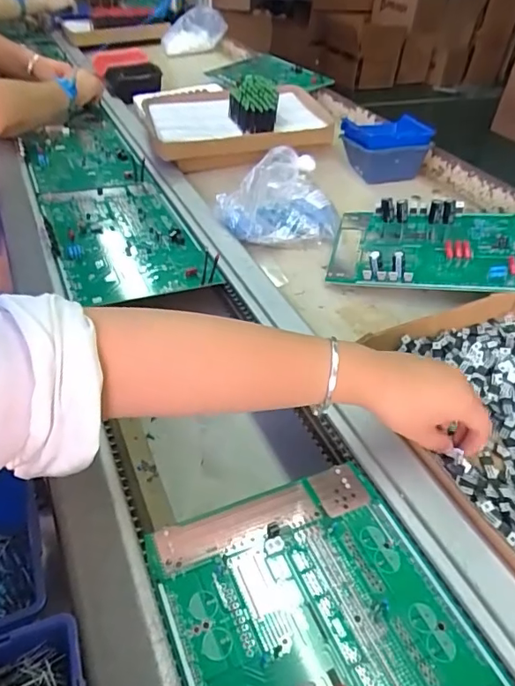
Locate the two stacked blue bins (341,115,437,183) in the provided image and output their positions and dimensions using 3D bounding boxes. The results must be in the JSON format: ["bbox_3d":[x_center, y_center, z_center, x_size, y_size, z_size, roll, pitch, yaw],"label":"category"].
[{"bbox_3d":[0.216,-0.334,0.874,0.126,0.095,0.106,-1,40,-12],"label":"two stacked blue bins"}]

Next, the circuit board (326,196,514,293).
[{"bbox_3d":[0.254,-0.133,0.650,0.316,0.046,0.203,5,41,20],"label":"circuit board"}]

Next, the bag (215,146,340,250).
[{"bbox_3d":[0.036,-0.200,0.712,0.142,0.091,0.130,-20,47,-31],"label":"bag"}]

